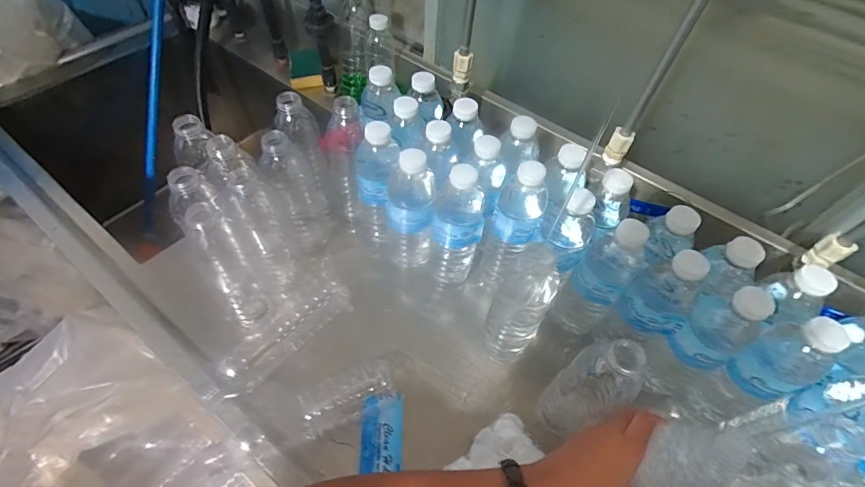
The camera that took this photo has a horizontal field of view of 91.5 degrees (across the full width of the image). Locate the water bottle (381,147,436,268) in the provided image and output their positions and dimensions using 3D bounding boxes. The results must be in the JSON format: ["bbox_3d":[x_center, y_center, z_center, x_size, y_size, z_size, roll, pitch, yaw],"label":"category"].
[{"bbox_3d":[-0.034,-0.040,0.564,0.062,0.215,0.058,-3,55,-7],"label":"water bottle"}]

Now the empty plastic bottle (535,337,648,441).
[{"bbox_3d":[0.159,0.150,0.434,0.049,0.165,0.056,-31,62,-24],"label":"empty plastic bottle"}]

